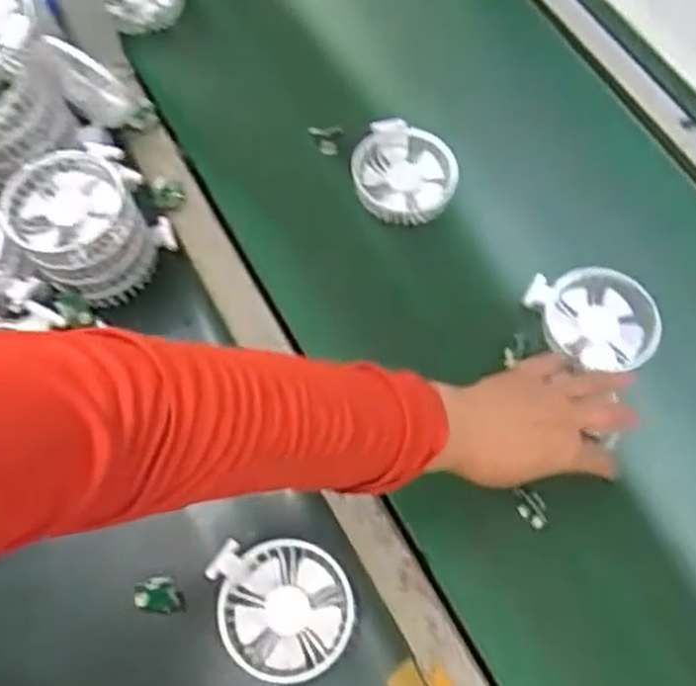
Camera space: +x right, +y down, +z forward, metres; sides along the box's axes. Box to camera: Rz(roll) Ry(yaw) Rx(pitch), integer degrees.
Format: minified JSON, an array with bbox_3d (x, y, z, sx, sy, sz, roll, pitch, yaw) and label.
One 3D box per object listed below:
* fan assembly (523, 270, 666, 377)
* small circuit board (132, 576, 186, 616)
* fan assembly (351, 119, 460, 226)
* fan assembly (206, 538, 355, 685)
[{"bbox_3d":[0.199,-0.019,0.620,0.092,0.032,0.083,-10,66,-5],"label":"fan assembly"},{"bbox_3d":[-0.134,0.180,0.541,0.035,0.004,0.026,-1,82,-8],"label":"small circuit board"},{"bbox_3d":[0.051,-0.151,0.678,0.093,0.040,0.093,0,84,1],"label":"fan assembly"},{"bbox_3d":[-0.045,0.189,0.535,0.099,0.037,0.093,-4,65,-2],"label":"fan assembly"}]

